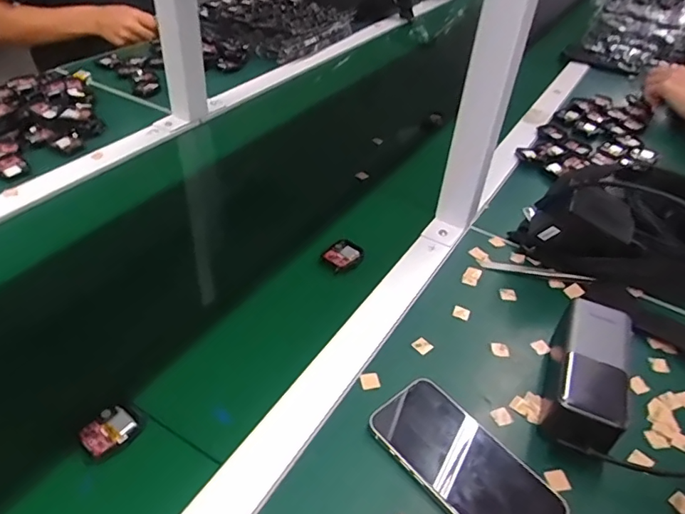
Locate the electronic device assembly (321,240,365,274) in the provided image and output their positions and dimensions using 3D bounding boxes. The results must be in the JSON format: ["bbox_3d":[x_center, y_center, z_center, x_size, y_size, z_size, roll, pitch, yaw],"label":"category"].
[{"bbox_3d":[0.002,-0.001,0.569,0.043,0.008,0.041,-30,53,-34],"label":"electronic device assembly"}]

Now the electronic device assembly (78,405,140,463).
[{"bbox_3d":[-0.177,0.133,0.392,0.035,0.008,0.038,32,48,26],"label":"electronic device assembly"}]

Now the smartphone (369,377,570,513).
[{"bbox_3d":[0.093,0.158,0.393,0.073,0.014,0.144,-28,52,-33],"label":"smartphone"}]

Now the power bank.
[{"bbox_3d":[0.208,0.100,0.438,0.052,0.059,0.136,20,43,14],"label":"power bank"}]

